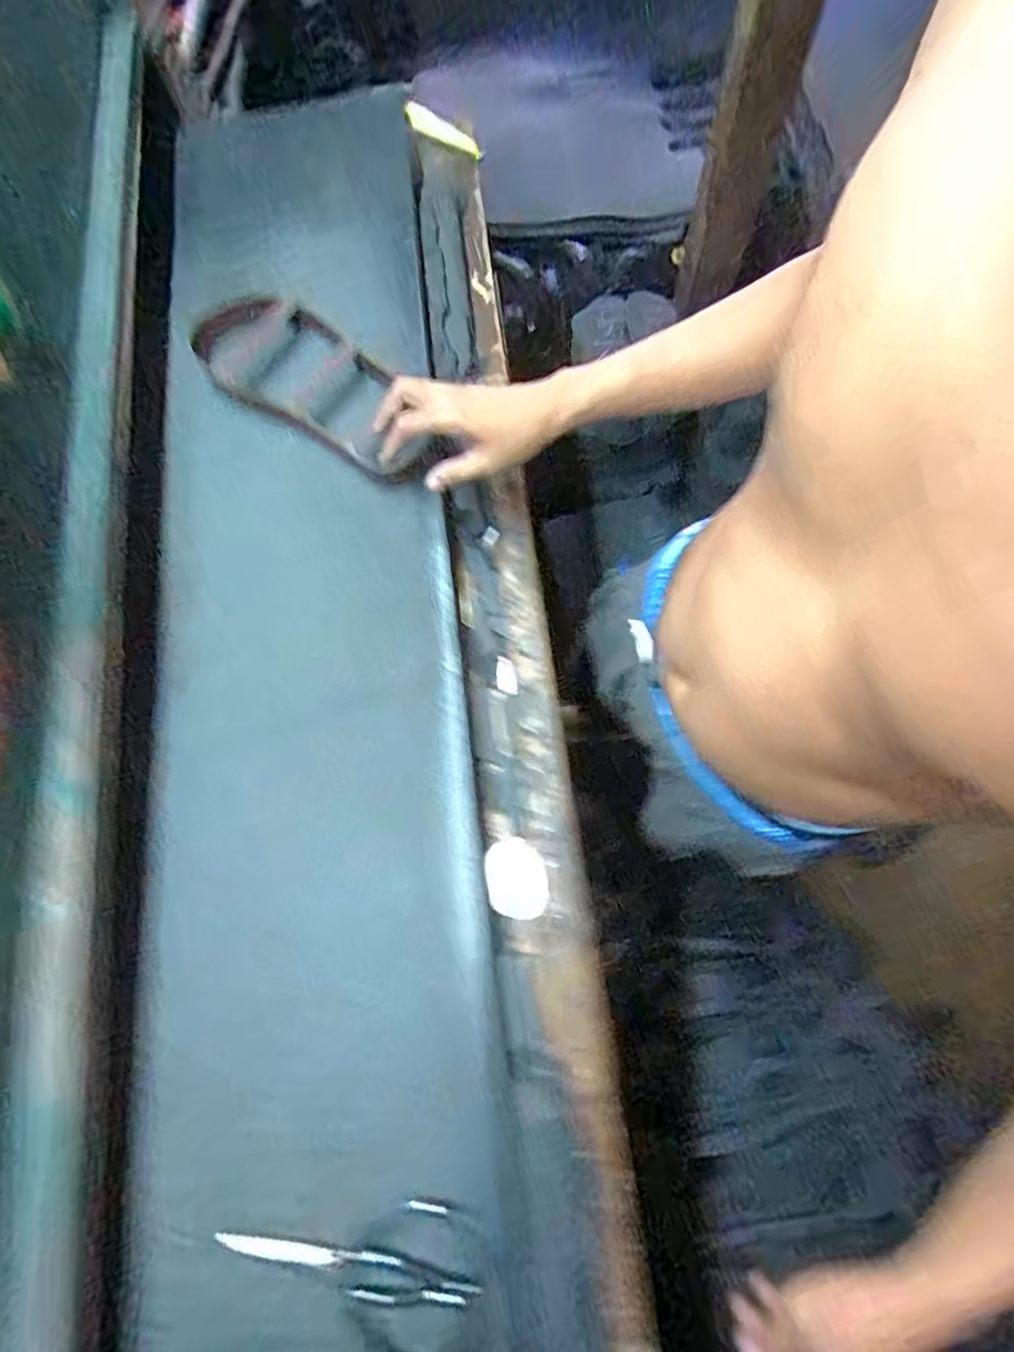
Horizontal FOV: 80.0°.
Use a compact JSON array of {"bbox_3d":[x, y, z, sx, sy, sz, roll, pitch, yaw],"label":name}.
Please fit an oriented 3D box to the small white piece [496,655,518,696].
[{"bbox_3d":[-0.001,-0.001,0.621,0.020,0.007,0.041,-11,77,1],"label":"small white piece"}]

